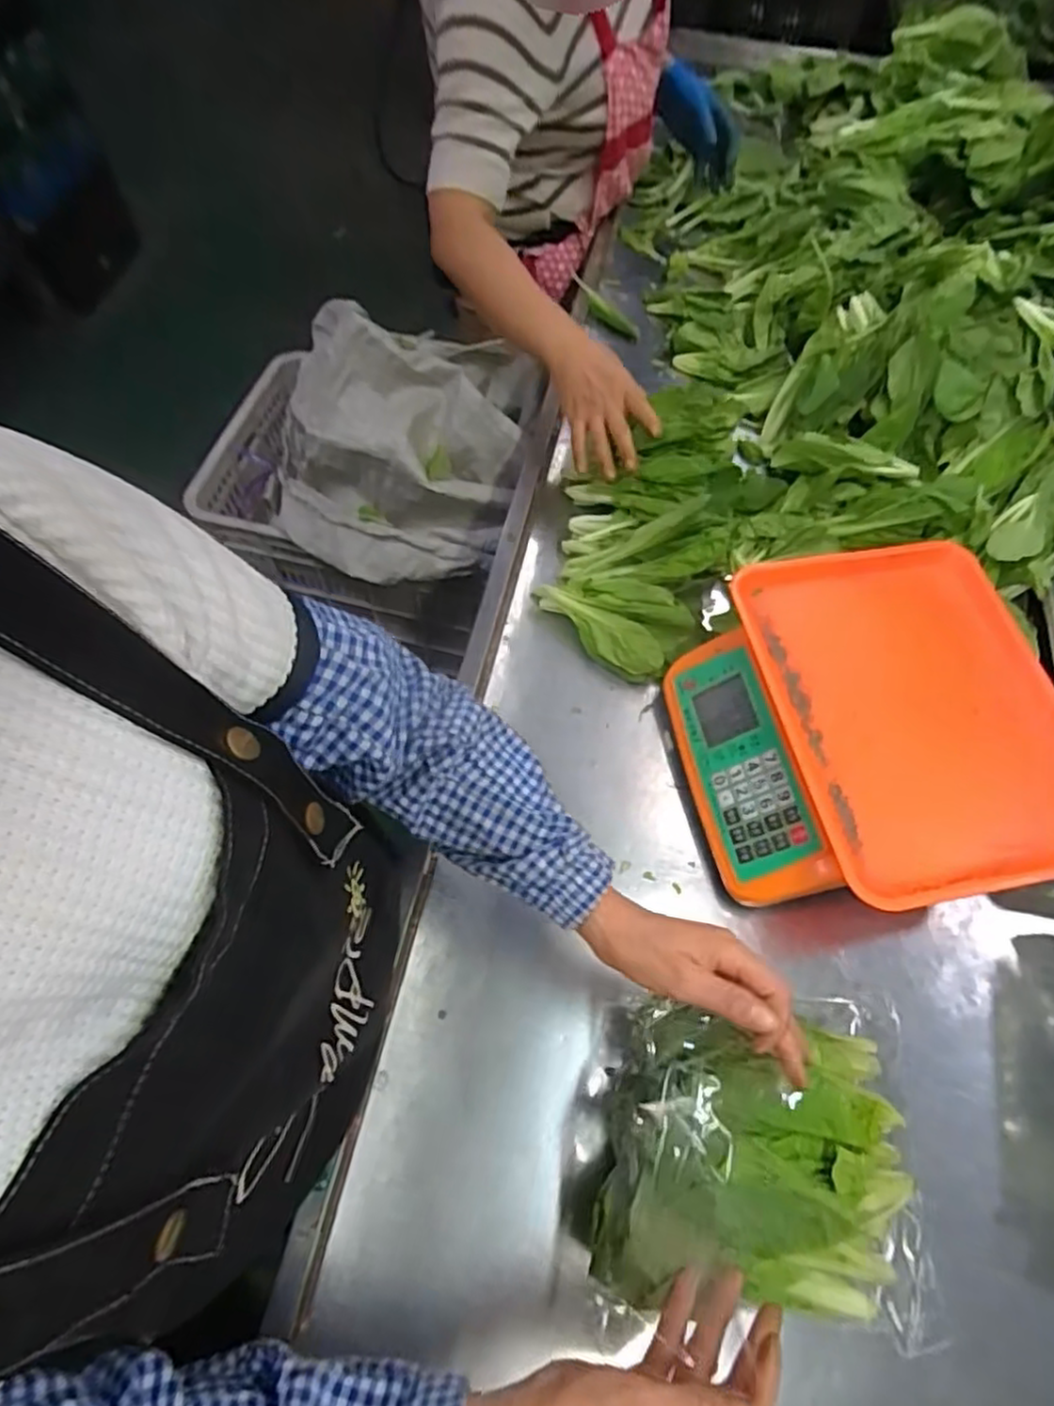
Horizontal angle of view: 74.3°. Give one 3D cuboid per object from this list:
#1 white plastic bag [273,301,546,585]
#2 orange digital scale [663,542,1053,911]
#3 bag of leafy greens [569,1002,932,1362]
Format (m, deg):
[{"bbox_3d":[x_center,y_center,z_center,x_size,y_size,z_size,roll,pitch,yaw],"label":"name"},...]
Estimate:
[{"bbox_3d":[-0.197,-0.332,0.935,0.381,0.263,0.207,19,63,8],"label":"white plastic bag"},{"bbox_3d":[0.277,0.021,0.576,0.268,0.099,0.283,-8,63,-6],"label":"orange digital scale"},{"bbox_3d":[0.146,0.287,0.450,0.225,0.090,0.181,4,62,1],"label":"bag of leafy greens"}]

